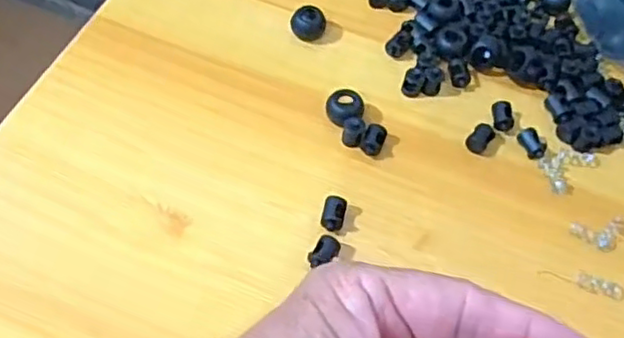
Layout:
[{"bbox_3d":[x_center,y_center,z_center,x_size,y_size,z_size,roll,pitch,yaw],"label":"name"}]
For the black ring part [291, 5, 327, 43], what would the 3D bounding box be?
[{"bbox_3d":[-0.002,-0.075,0.334,0.017,0.011,0.014,6,56,-3],"label":"black ring part"}]

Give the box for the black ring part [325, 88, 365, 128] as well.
[{"bbox_3d":[0.016,-0.027,0.307,0.016,0.012,0.016,3,57,-5],"label":"black ring part"}]

